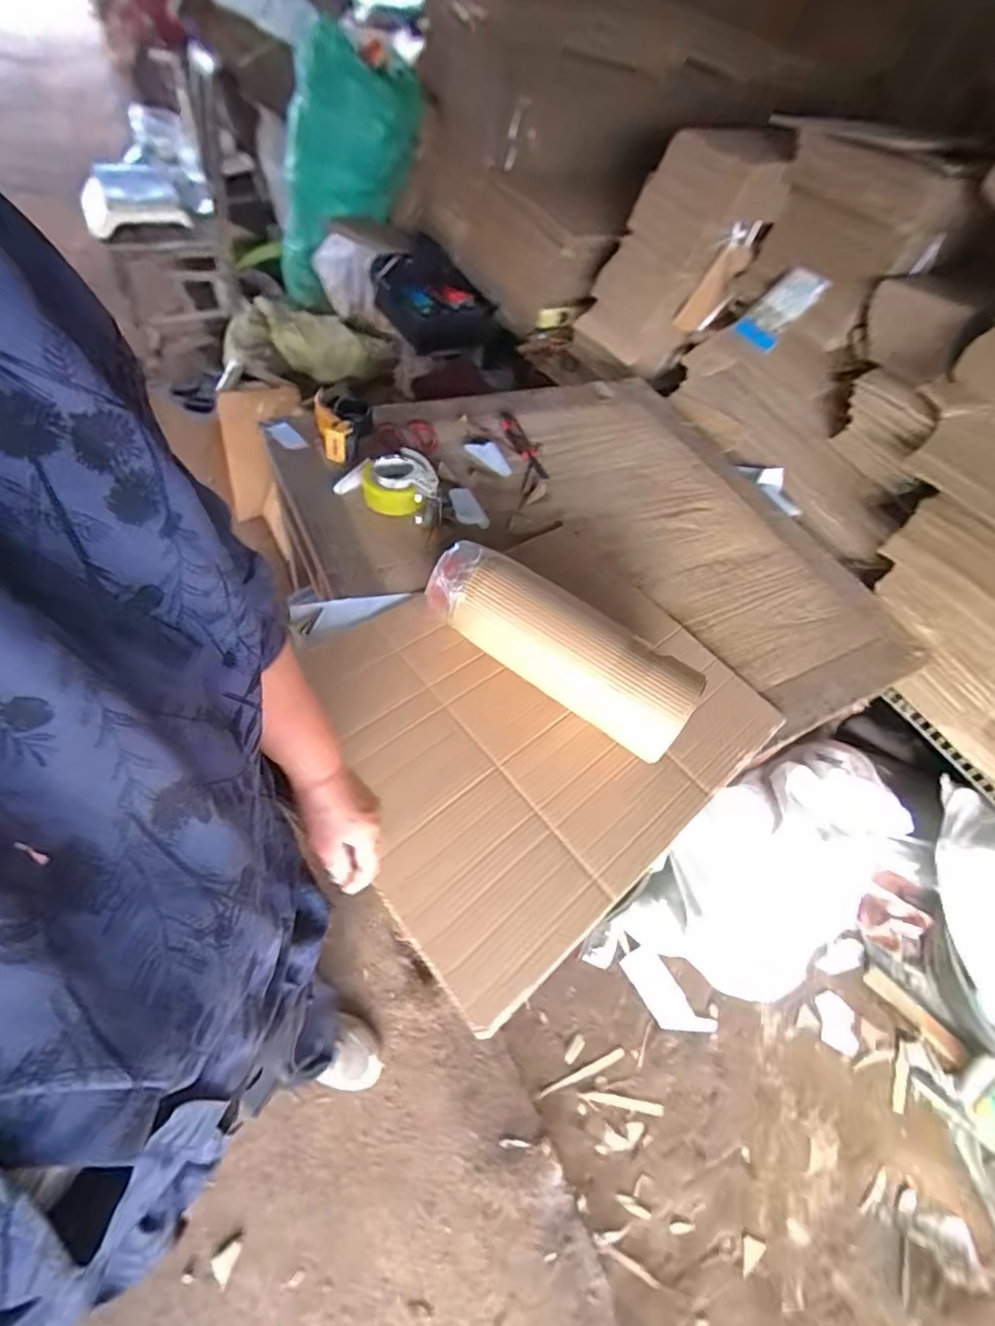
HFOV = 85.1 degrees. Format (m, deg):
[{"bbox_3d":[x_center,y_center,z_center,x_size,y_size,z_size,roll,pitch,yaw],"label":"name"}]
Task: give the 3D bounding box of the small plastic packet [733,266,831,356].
[{"bbox_3d":[0.606,-0.763,1.168,0.027,0.182,0.093,-43,89,-20],"label":"small plastic packet"}]

